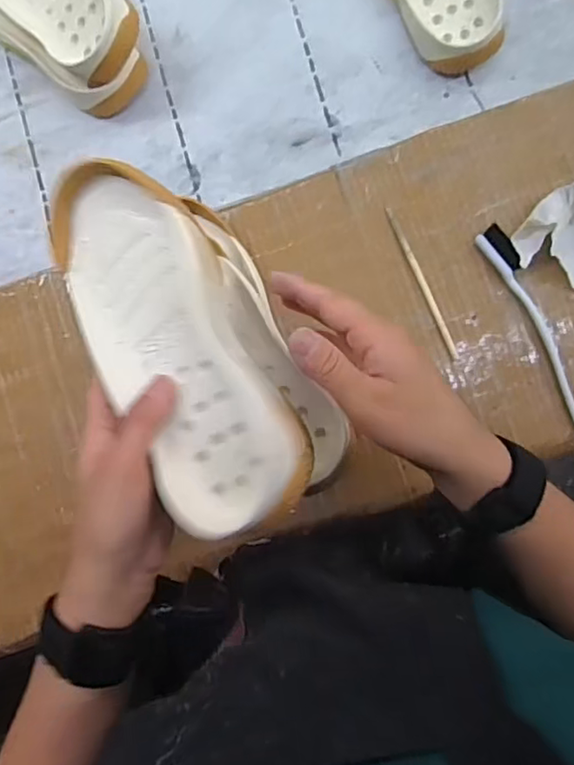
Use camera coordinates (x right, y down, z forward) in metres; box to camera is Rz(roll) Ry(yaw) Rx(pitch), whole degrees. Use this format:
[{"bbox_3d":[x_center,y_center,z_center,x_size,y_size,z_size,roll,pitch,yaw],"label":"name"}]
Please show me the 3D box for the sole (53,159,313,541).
[{"bbox_3d":[-0.058,-0.022,0.318,0.087,0.038,0.205,-35,74,18],"label":"sole"}]

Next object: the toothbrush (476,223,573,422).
[{"bbox_3d":[0.189,-0.039,0.448,0.018,0.017,0.169,-27,85,-3],"label":"toothbrush"}]

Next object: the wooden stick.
[{"bbox_3d":[0.104,-0.077,0.461,0.006,0.004,0.125,-23,85,-3],"label":"wooden stick"}]

